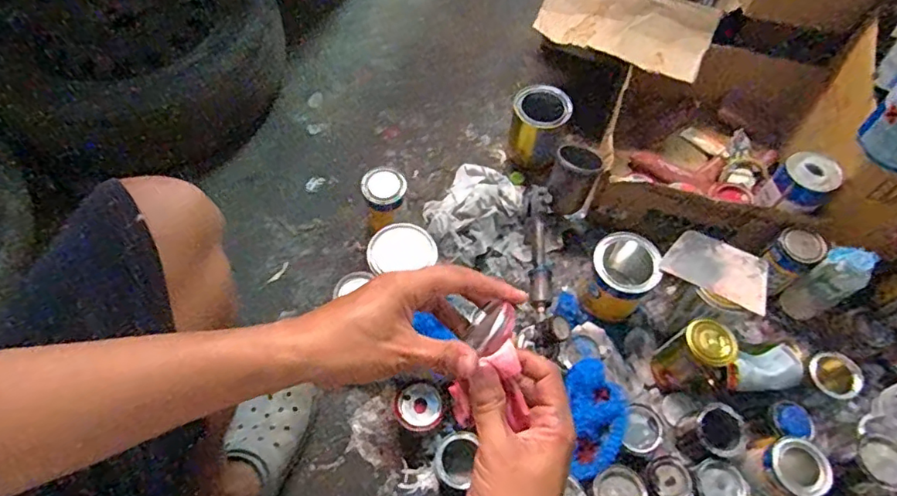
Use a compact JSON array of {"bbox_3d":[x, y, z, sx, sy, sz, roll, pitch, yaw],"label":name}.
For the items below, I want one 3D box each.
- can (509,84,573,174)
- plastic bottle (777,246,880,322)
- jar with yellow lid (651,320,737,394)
[{"bbox_3d":[0.173,-0.232,1.079,0.098,0.137,0.104,1,59,-2],"label":"can"},{"bbox_3d":[0.591,0.057,0.867,0.063,0.193,0.067,-29,65,-19],"label":"plastic bottle"},{"bbox_3d":[0.371,0.166,0.848,0.082,0.137,0.076,-23,63,-16],"label":"jar with yellow lid"}]

